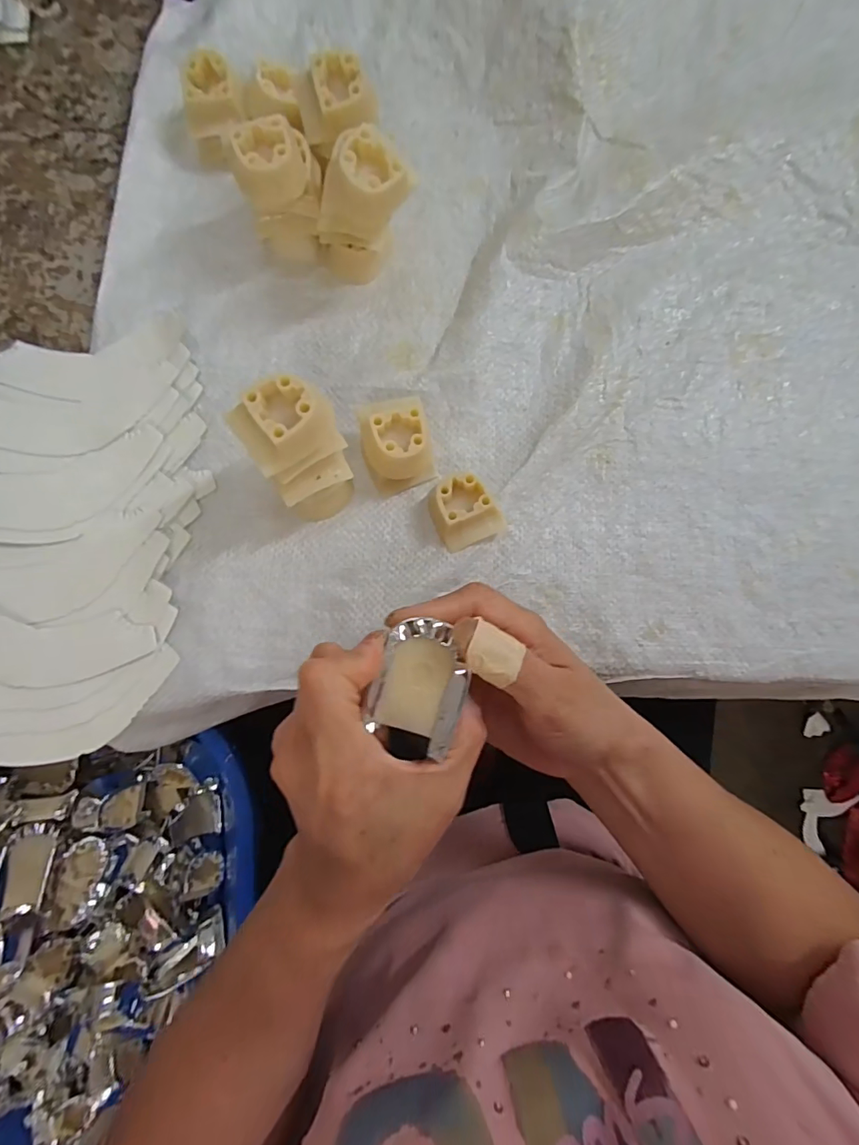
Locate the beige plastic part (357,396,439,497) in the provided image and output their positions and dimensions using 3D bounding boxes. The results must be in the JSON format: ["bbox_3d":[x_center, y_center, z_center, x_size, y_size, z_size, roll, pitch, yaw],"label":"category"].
[{"bbox_3d":[-0.020,-0.080,0.293,0.040,0.029,0.058,-17,83,-7],"label":"beige plastic part"}]

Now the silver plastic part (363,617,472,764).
[{"bbox_3d":[-0.003,0.049,0.209,0.038,0.011,0.053,17,80,-2],"label":"silver plastic part"}]

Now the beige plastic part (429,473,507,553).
[{"bbox_3d":[0.021,-0.039,0.296,0.039,0.019,0.043,-23,84,-8],"label":"beige plastic part"}]

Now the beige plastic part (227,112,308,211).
[{"bbox_3d":[-0.088,-0.227,0.276,0.039,0.026,0.034,-16,83,-7],"label":"beige plastic part"}]

